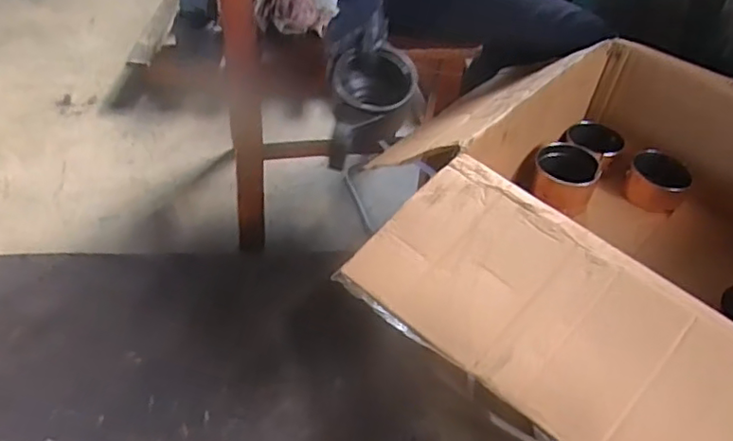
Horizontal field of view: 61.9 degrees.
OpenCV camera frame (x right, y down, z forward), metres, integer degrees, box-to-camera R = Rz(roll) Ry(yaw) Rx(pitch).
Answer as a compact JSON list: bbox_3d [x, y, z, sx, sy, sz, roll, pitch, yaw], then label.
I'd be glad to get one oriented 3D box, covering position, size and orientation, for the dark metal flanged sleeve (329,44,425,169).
[{"bbox_3d":[0.003,-0.155,0.865,0.109,0.090,0.171,18,60,15],"label":"dark metal flanged sleeve"}]

